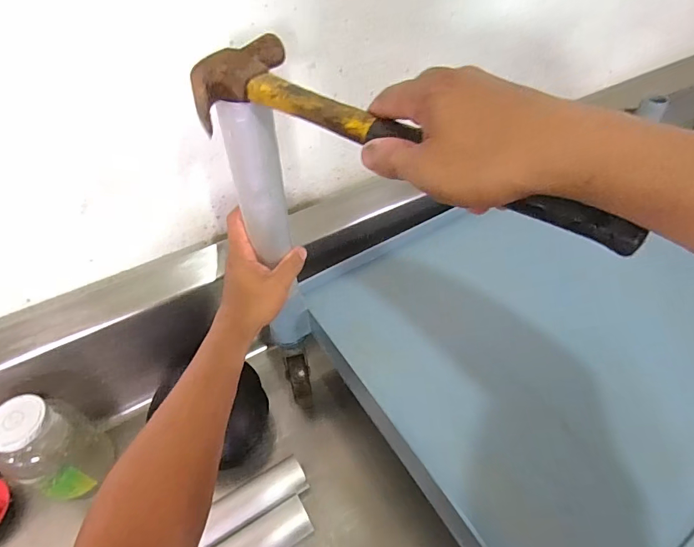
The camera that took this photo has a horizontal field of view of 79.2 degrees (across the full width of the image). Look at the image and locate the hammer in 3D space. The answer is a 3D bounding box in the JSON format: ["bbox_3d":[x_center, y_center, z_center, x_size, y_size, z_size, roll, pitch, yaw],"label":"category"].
[{"bbox_3d":[0.033,-0.097,0.296,0.328,0.024,0.110,30,56,20],"label":"hammer"}]

